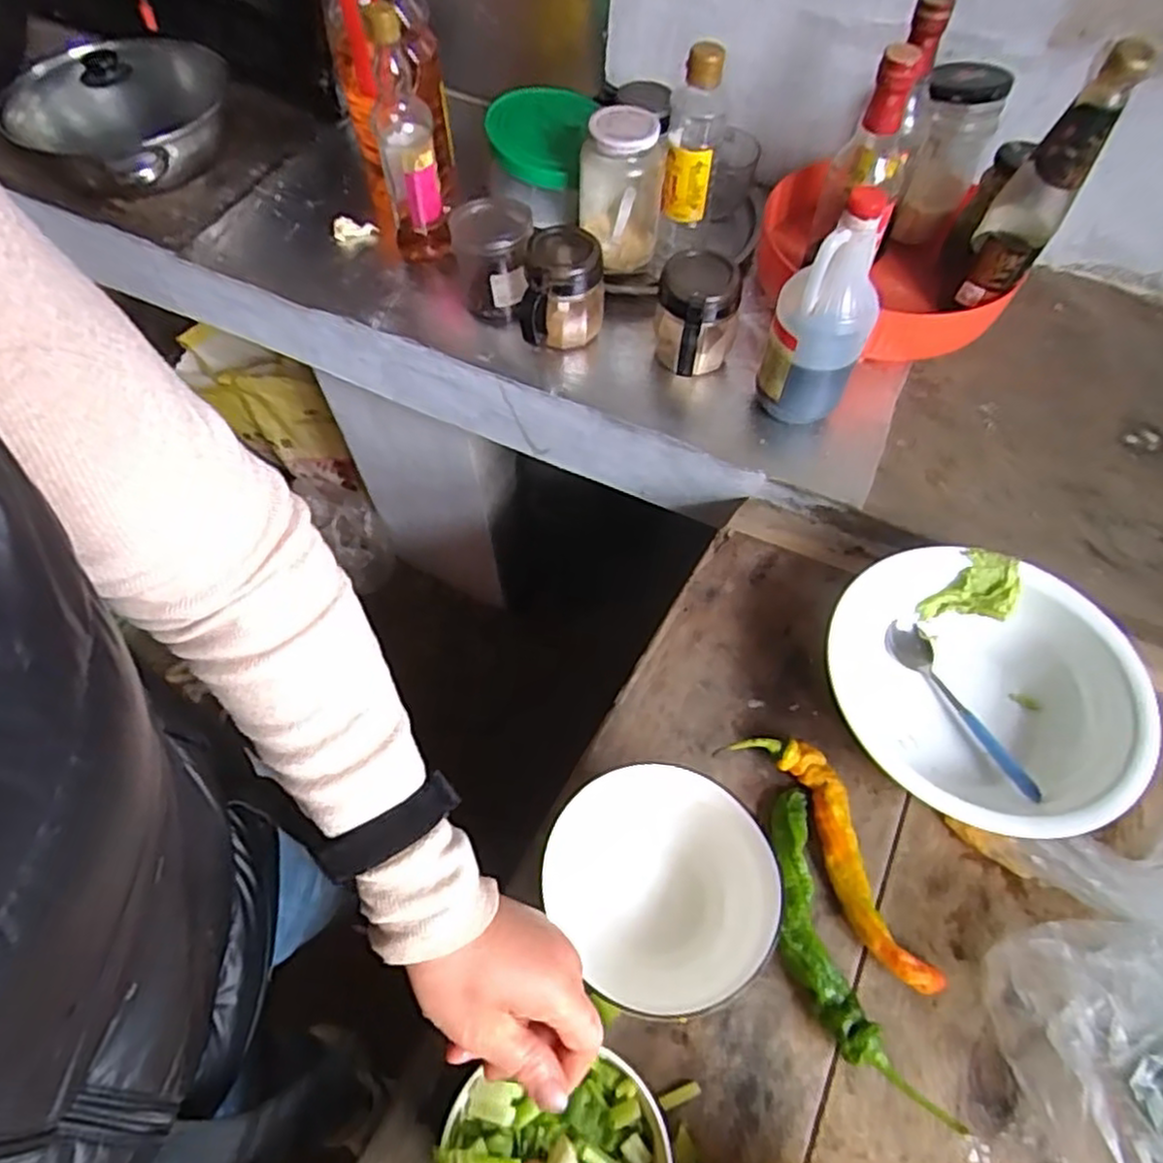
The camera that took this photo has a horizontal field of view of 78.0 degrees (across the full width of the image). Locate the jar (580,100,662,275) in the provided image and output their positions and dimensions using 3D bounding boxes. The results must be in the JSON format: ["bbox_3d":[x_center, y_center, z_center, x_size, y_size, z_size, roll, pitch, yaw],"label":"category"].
[{"bbox_3d":[0.043,-0.423,0.789,0.089,0.146,0.074,5,61,3],"label":"jar"}]

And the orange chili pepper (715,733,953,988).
[{"bbox_3d":[0.192,0.197,0.535,0.055,0.029,0.203,-25,64,-13],"label":"orange chili pepper"}]

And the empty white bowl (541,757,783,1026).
[{"bbox_3d":[0.053,0.212,0.496,0.146,0.089,0.142,0,61,0],"label":"empty white bowl"}]

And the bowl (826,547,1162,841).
[{"bbox_3d":[0.307,0.084,0.575,0.204,0.078,0.218,0,61,0],"label":"bowl"}]

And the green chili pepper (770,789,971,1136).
[{"bbox_3d":[0.173,0.254,0.495,0.062,0.033,0.209,-17,62,-9],"label":"green chili pepper"}]

